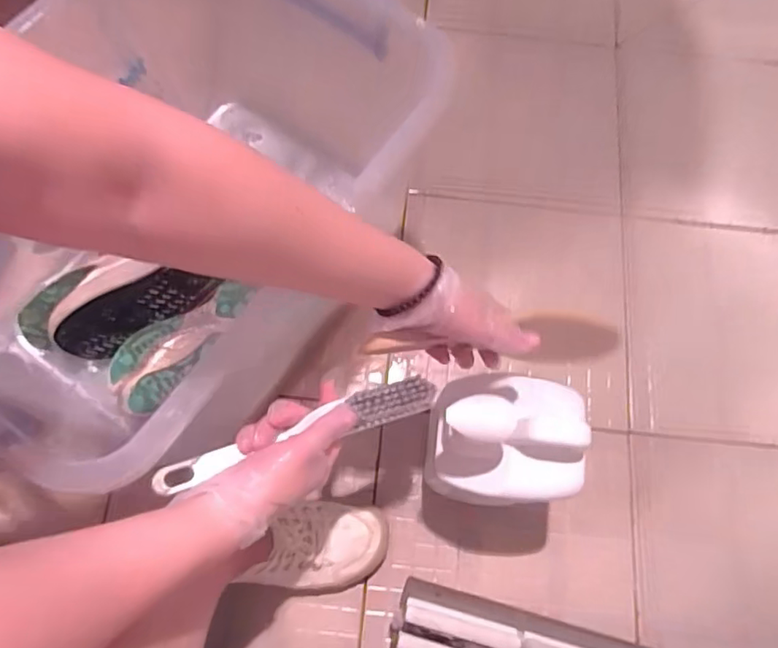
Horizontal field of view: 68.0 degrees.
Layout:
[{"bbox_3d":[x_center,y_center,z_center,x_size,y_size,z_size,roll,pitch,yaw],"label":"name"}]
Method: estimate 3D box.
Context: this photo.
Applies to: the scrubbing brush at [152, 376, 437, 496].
[{"bbox_3d":[-0.071,0.087,0.459,0.230,0.026,0.029,-18,74,-8],"label":"scrubbing brush"}]

